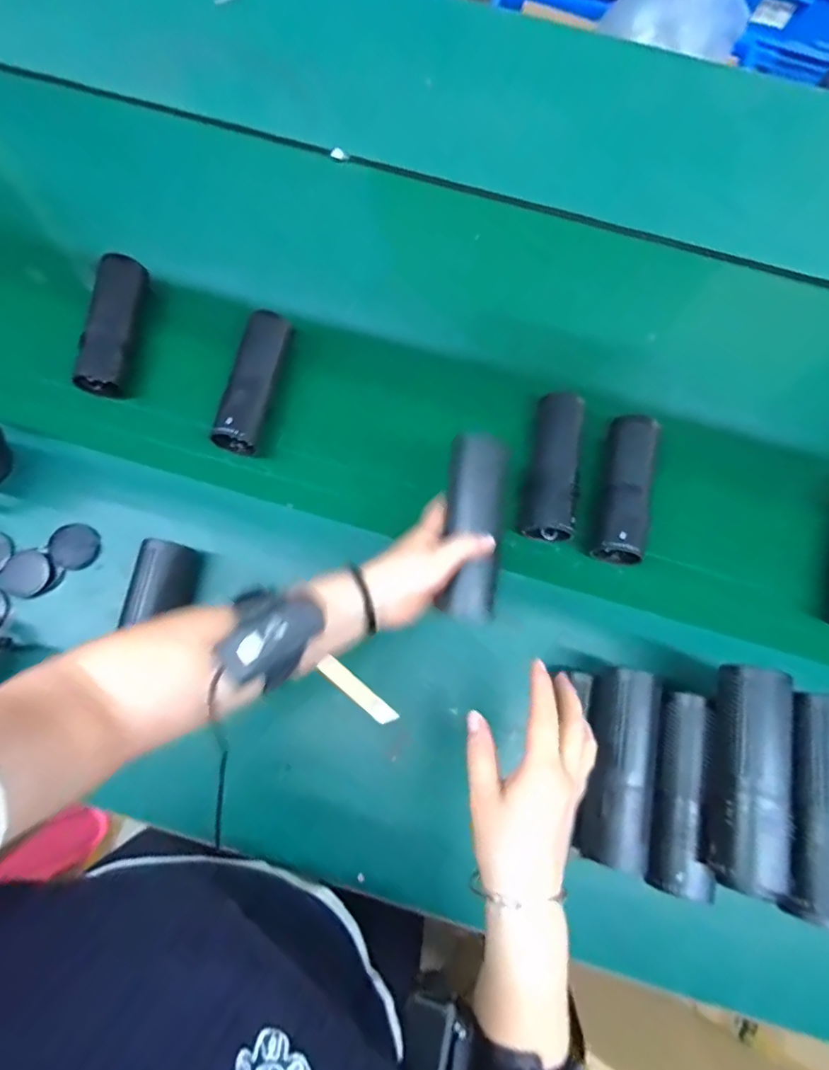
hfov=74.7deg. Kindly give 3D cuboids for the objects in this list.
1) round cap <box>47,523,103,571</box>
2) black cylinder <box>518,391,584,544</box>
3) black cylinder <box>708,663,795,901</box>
[{"bbox_3d":[-0.373,0.013,0.598,0.050,0.012,0.050,0,76,-2],"label":"round cap"},{"bbox_3d":[0.158,-0.080,0.618,0.056,0.042,0.172,10,76,1],"label":"black cylinder"},{"bbox_3d":[0.272,0.195,0.448,0.054,0.051,0.164,15,76,2],"label":"black cylinder"}]

